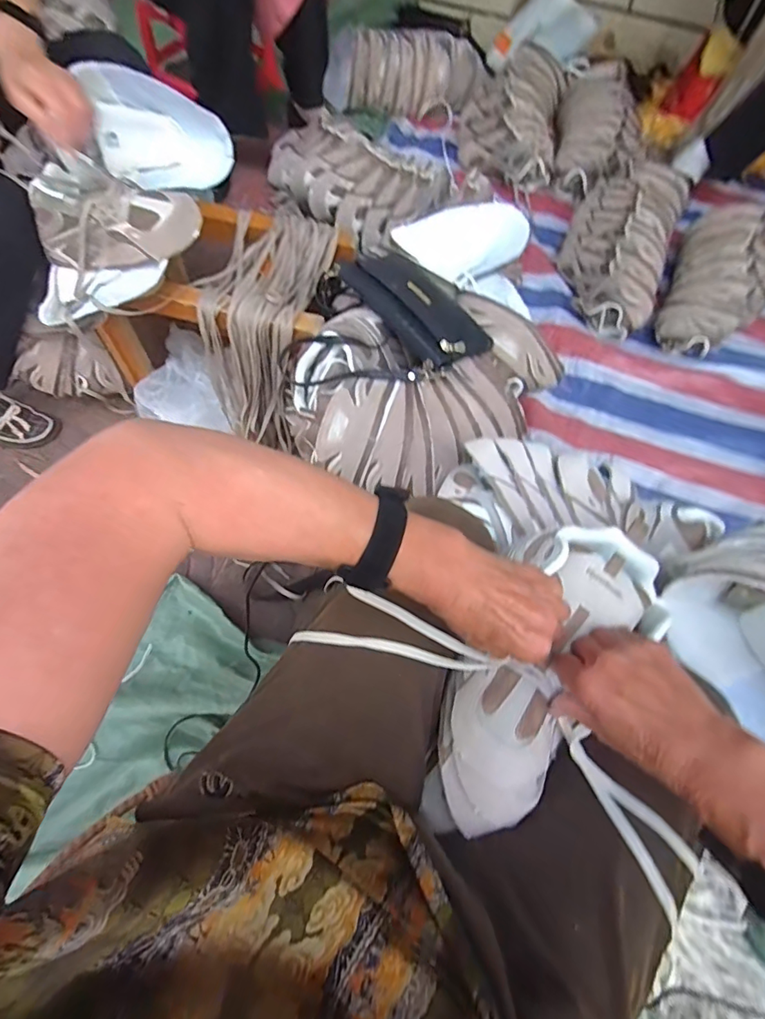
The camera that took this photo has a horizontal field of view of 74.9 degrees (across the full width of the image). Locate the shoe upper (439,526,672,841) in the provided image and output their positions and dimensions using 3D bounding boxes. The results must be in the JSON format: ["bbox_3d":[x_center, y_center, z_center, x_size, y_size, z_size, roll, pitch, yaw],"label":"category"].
[{"bbox_3d":[0.130,0.138,0.426,0.122,0.076,0.275,33,83,12],"label":"shoe upper"}]

